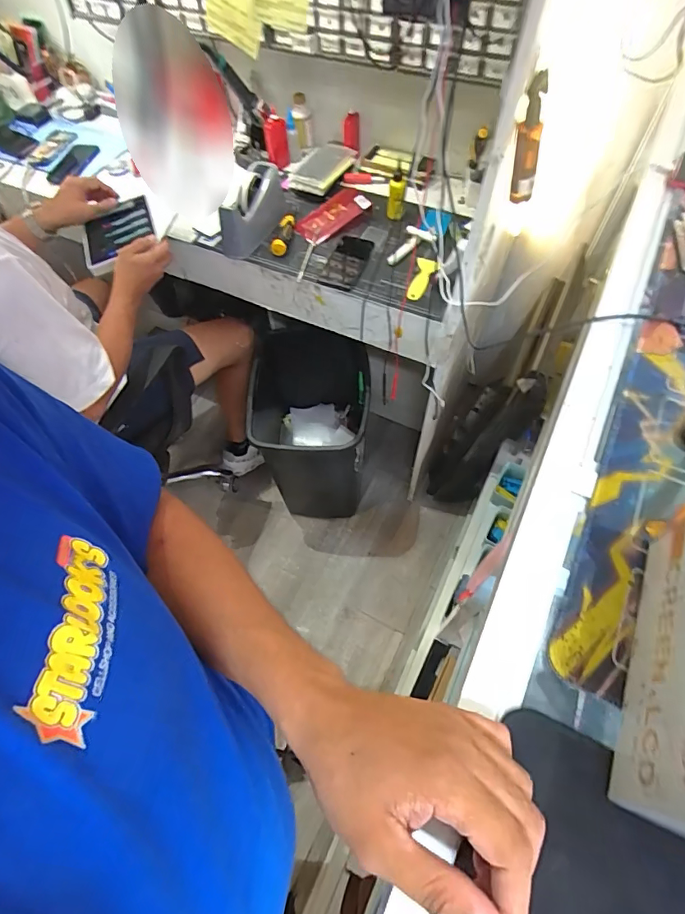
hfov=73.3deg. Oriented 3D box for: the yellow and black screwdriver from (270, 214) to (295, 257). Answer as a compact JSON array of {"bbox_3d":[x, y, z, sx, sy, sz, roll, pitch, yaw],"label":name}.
[{"bbox_3d":[-0.126,-0.485,0.987,0.035,0.029,0.119,5,60,6],"label":"yellow and black screwdriver"}]

